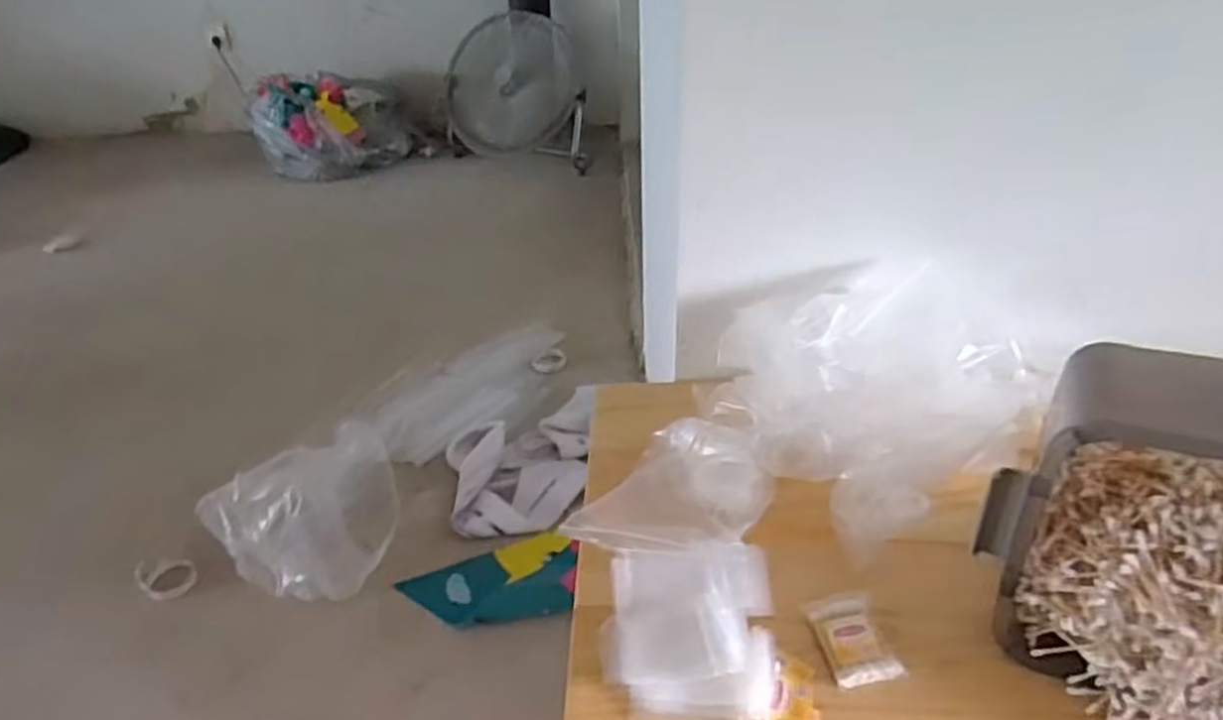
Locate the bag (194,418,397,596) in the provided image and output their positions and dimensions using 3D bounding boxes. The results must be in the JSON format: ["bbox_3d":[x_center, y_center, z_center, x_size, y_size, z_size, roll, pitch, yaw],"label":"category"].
[{"bbox_3d":[-0.548,0.294,1.435,0.333,0.198,0.242,-20,39,-24],"label":"bag"}]

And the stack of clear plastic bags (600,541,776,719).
[{"bbox_3d":[0.069,0.237,0.707,0.145,0.018,0.156,-1,44,8],"label":"stack of clear plastic bags"}]

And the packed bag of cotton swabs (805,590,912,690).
[{"bbox_3d":[0.215,0.246,0.697,0.060,0.012,0.084,-9,39,-6],"label":"packed bag of cotton swabs"}]

